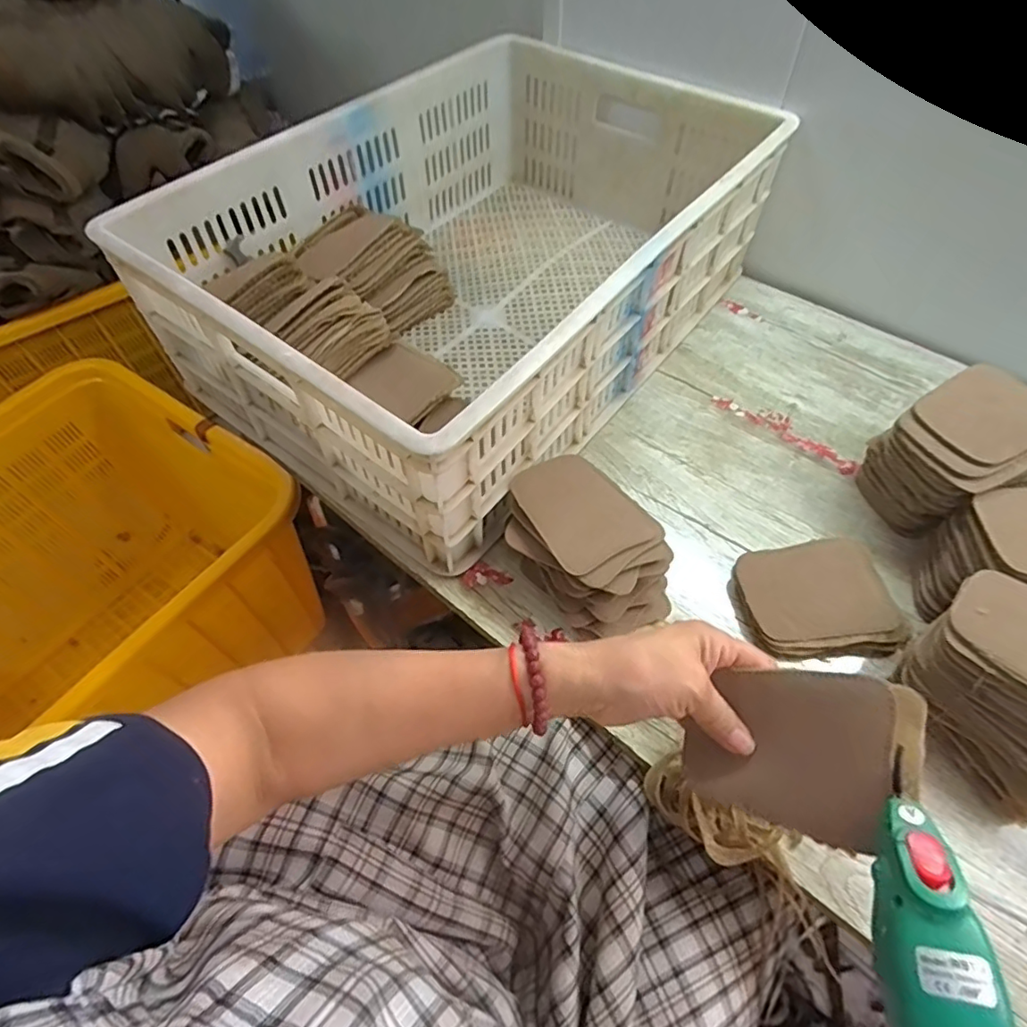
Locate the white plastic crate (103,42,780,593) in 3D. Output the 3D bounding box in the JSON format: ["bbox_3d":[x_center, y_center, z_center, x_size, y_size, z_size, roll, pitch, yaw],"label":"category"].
[{"bbox_3d":[-0.027,-0.288,0.649,0.421,0.202,0.617,31,61,22],"label":"white plastic crate"}]

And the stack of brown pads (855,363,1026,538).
[{"bbox_3d":[0.401,-0.049,0.526,0.125,0.104,0.099,-20,56,-12],"label":"stack of brown pads"}]

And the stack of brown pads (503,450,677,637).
[{"bbox_3d":[0.058,0.030,0.496,0.106,0.075,0.155,-32,59,-19],"label":"stack of brown pads"}]

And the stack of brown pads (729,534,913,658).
[{"bbox_3d":[0.256,0.072,0.491,0.122,0.023,0.097,-6,54,-2],"label":"stack of brown pads"}]

